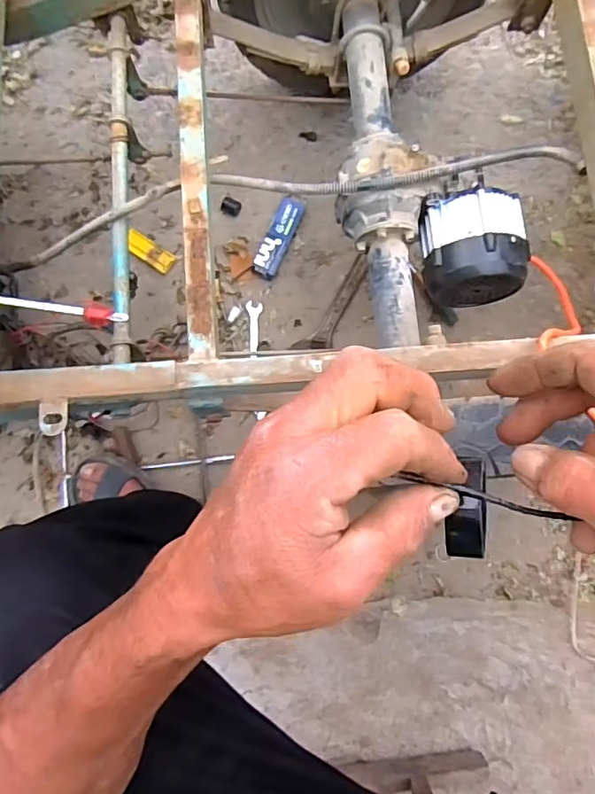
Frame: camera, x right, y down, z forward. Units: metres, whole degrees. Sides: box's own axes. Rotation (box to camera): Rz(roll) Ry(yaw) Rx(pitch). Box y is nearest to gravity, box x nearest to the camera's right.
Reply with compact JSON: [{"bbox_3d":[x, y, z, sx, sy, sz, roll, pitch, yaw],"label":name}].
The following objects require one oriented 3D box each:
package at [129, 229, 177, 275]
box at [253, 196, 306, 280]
[{"bbox_3d":[-0.272,-0.266,0.979,0.093,0.022,0.043,35,78,-17],"label":"package"},{"bbox_3d":[-0.031,-0.296,0.976,0.052,0.034,0.167,20,78,3],"label":"box"}]

